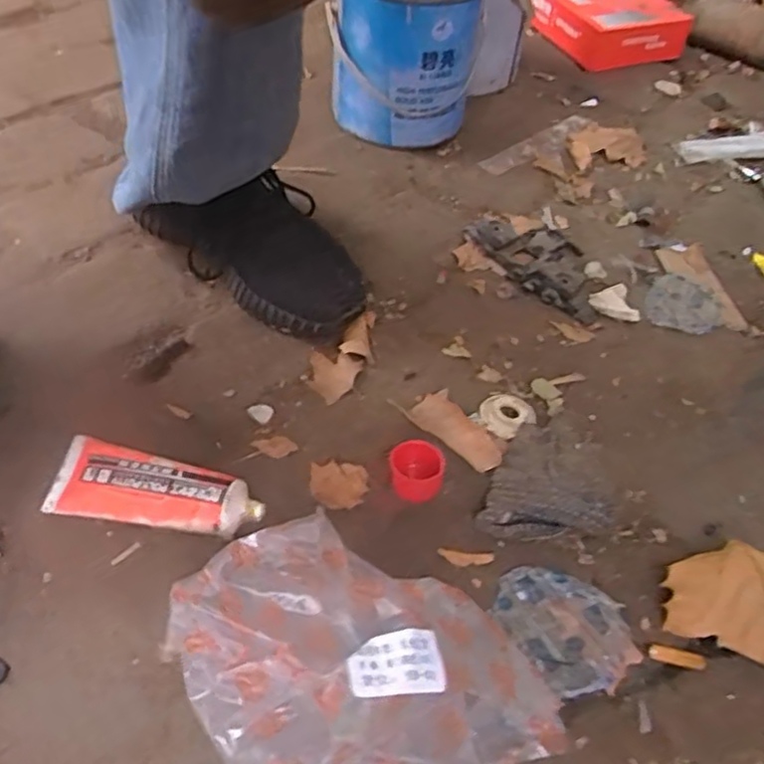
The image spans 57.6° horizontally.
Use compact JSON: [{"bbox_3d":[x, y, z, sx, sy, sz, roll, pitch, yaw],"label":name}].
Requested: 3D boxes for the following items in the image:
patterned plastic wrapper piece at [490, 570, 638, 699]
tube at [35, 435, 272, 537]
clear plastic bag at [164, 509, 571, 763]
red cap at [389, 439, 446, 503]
[{"bbox_3d":[0.108,0.146,0.417,0.069,0.011,0.083,-33,59,-30],"label":"patterned plastic wrapper piece"},{"bbox_3d":[-0.145,0.069,0.449,0.135,0.035,0.047,9,48,2],"label":"tube"},{"bbox_3d":[-0.017,0.140,0.368,0.155,0.073,0.184,-26,56,-26],"label":"clear plastic bag"},{"bbox_3d":[0.024,0.061,0.478,0.034,0.025,0.036,3,48,-3],"label":"red cap"}]

